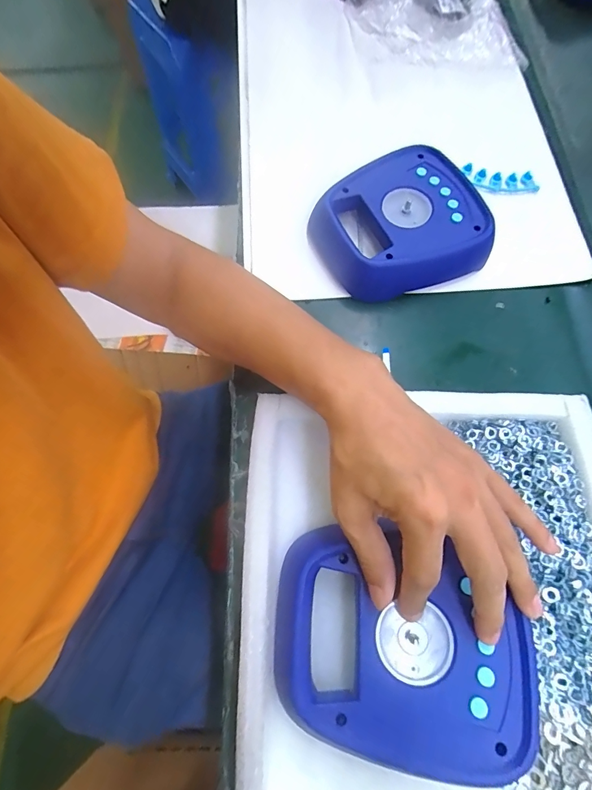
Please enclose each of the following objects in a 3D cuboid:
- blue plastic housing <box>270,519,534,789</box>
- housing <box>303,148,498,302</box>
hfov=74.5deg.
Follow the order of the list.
[{"bbox_3d":[0.072,0.175,0.274,0.174,0.025,0.132,9,71,4],"label":"blue plastic housing"},{"bbox_3d":[0.111,-0.188,0.436,0.176,0.049,0.163,-25,72,-8],"label":"housing"}]

